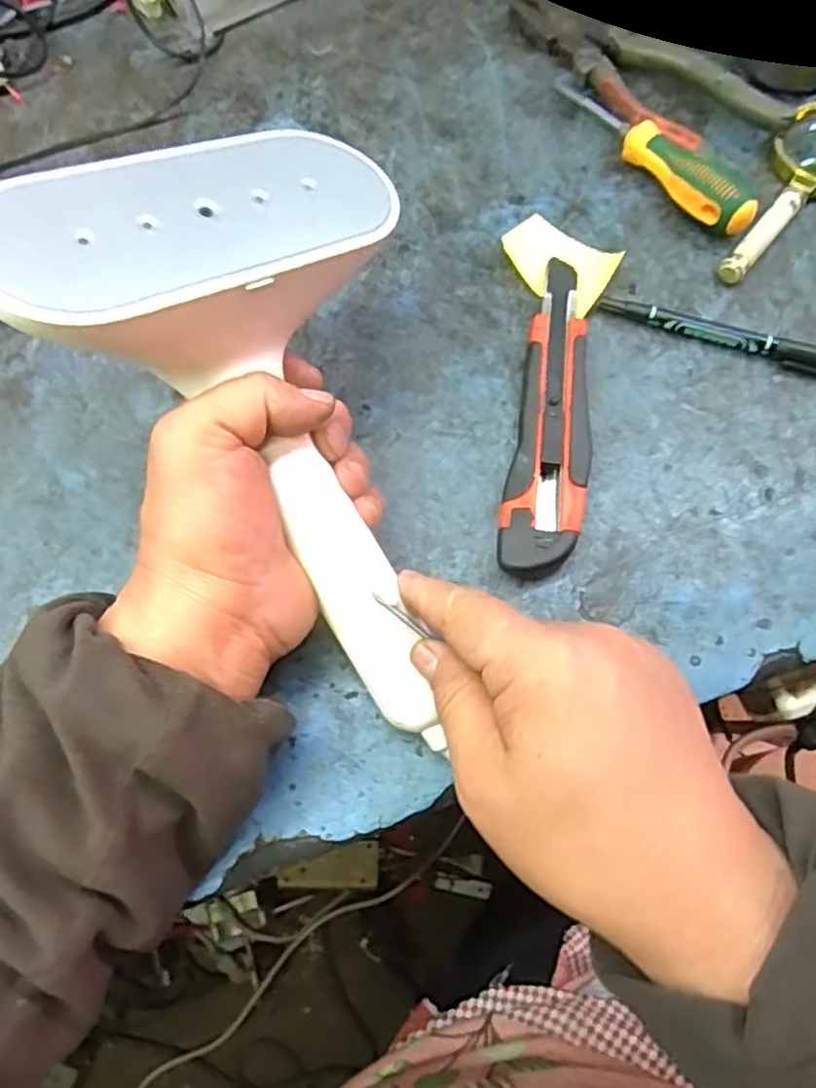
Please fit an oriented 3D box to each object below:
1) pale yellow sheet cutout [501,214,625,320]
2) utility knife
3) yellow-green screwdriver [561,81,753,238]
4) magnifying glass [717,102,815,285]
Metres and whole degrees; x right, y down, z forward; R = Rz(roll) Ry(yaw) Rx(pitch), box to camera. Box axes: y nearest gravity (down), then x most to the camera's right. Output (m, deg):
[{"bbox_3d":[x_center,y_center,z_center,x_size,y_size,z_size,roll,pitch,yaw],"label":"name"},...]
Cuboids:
[{"bbox_3d":[0.083,-0.155,0.395,0.064,0.016,0.040,40,77,15],"label":"pale yellow sheet cutout"},{"bbox_3d":[0.076,-0.068,0.364,0.038,0.018,0.177,10,71,6],"label":"utility knife"},{"bbox_3d":[0.138,-0.231,0.412,0.025,0.029,0.154,-29,71,-7],"label":"yellow-green screwdriver"},{"bbox_3d":[0.220,-0.195,0.401,0.063,0.017,0.139,36,76,14],"label":"magnifying glass"}]

